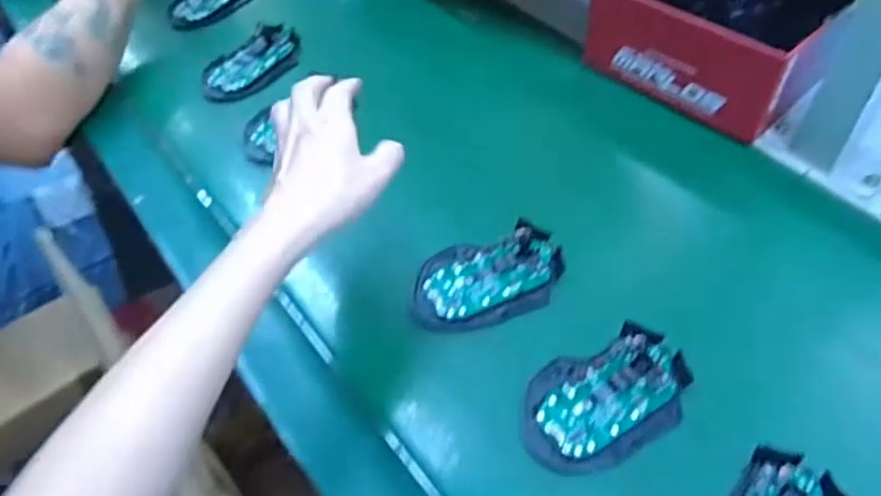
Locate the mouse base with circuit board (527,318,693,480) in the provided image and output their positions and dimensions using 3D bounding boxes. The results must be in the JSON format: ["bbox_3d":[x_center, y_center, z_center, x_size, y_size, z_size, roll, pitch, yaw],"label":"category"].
[{"bbox_3d":[0.108,0.097,0.430,0.114,0.025,0.071,-21,53,-13],"label":"mouse base with circuit board"}]

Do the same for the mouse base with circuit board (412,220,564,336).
[{"bbox_3d":[0.034,0.022,0.494,0.115,0.023,0.067,-16,52,-10],"label":"mouse base with circuit board"}]

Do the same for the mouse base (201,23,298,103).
[{"bbox_3d":[-0.193,-0.192,0.677,0.068,0.012,0.117,27,61,23],"label":"mouse base"}]

